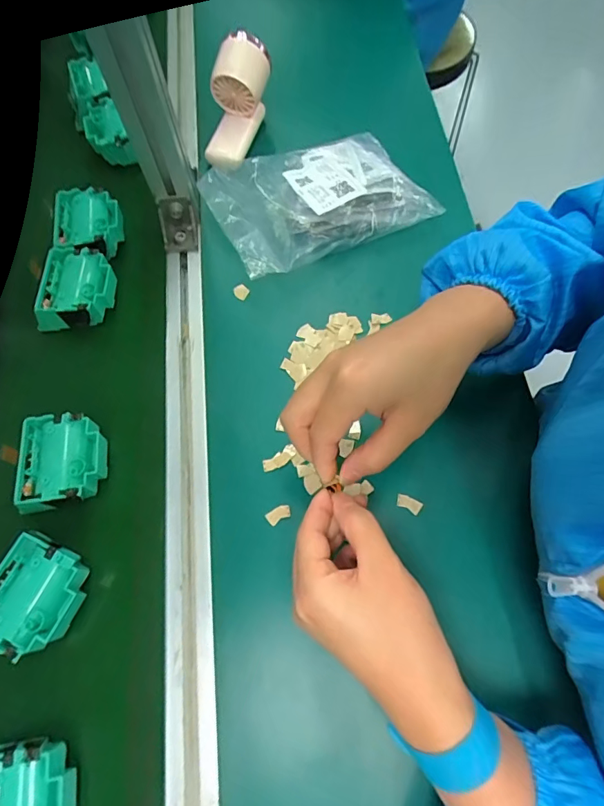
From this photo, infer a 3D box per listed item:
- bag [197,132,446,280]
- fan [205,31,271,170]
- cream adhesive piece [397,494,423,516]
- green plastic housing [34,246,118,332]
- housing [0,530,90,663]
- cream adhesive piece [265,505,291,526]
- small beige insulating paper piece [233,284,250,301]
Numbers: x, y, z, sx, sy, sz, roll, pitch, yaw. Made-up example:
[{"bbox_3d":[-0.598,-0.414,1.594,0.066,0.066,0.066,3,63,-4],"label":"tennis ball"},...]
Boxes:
[{"bbox_3d":[0.016,-0.214,0.477,0.203,0.042,0.133,-25,75,-10],"label":"bag"},{"bbox_3d":[-0.071,-0.321,0.489,0.053,0.063,0.124,20,115,5],"label":"fan"},{"bbox_3d":[0.090,0.085,0.384,0.021,0.005,0.011,27,73,7],"label":"cream adhesive piece"},{"bbox_3d":[-0.221,-0.111,0.457,0.067,0.043,0.076,6,72,0],"label":"green plastic housing"},{"bbox_3d":[-0.203,0.146,0.352,0.068,0.038,0.076,24,73,6],"label":"housing"},{"bbox_3d":[-0.020,0.093,0.383,0.021,0.004,0.012,-27,75,-10],"label":"cream adhesive piece"},{"bbox_3d":[-0.063,-0.114,0.466,0.015,0.004,0.013,27,73,7],"label":"small beige insulating paper piece"}]

